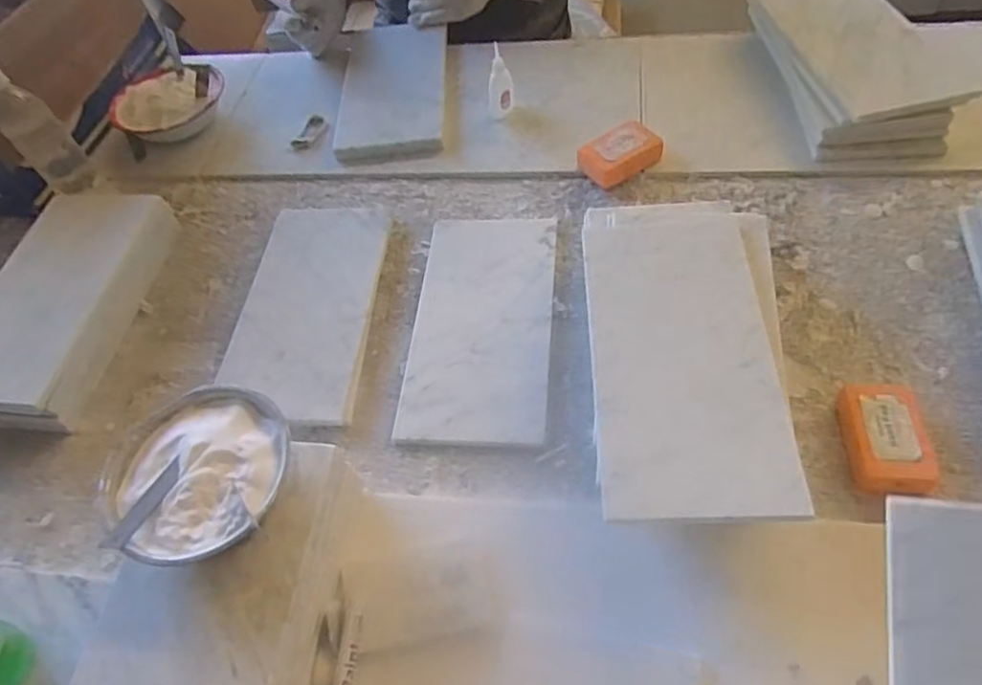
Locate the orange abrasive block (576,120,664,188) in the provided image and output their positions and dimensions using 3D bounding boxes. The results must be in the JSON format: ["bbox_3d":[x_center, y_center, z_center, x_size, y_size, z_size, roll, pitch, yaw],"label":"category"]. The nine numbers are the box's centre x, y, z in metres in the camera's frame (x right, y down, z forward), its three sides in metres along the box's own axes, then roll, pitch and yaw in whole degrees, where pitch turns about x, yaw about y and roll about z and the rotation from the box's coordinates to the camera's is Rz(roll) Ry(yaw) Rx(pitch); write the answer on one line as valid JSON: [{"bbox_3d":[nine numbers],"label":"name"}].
[{"bbox_3d":[0.161,-0.237,0.832,0.092,0.032,0.062,-28,57,-13],"label":"orange abrasive block"}]

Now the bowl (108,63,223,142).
[{"bbox_3d":[-0.476,-0.342,0.981,0.160,0.073,0.132,12,57,14],"label":"bowl"}]

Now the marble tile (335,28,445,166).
[{"bbox_3d":[-0.140,-0.369,0.979,0.148,0.032,0.280,-3,55,3],"label":"marble tile"}]

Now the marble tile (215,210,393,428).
[{"bbox_3d":[-0.208,-0.046,0.749,0.149,0.024,0.282,1,55,6],"label":"marble tile"}]

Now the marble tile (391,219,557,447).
[{"bbox_3d":[-0.009,-0.024,0.728,0.148,0.021,0.292,3,55,7],"label":"marble tile"}]

